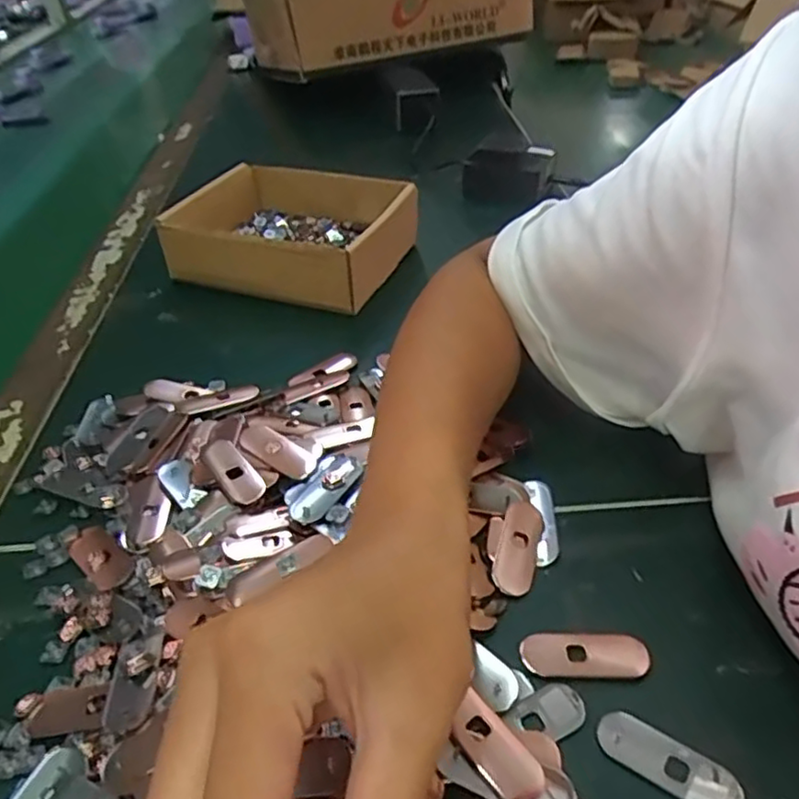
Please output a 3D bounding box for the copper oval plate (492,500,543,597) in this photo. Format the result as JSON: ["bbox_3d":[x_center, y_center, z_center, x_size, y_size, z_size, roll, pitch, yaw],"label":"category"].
[{"bbox_3d":[0.056,0.069,0.316,0.019,0.006,0.049,9,52,14],"label":"copper oval plate"}]

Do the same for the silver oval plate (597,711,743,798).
[{"bbox_3d":[0.096,0.129,0.240,0.049,0.004,0.018,21,44,26],"label":"silver oval plate"}]

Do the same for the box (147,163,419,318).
[{"bbox_3d":[-0.084,-0.134,0.537,0.169,0.051,0.144,12,41,17],"label":"box"}]

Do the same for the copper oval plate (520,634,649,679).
[{"bbox_3d":[0.075,0.103,0.272,0.049,0.004,0.018,1,39,4],"label":"copper oval plate"}]

